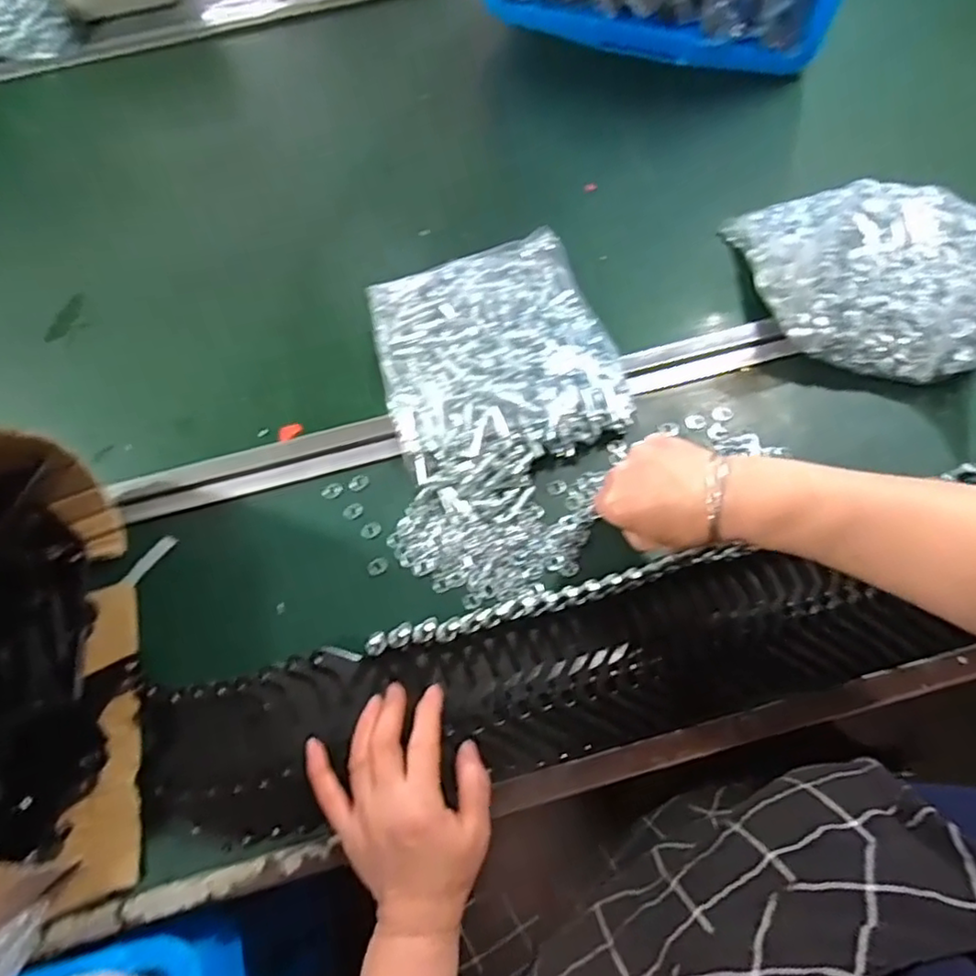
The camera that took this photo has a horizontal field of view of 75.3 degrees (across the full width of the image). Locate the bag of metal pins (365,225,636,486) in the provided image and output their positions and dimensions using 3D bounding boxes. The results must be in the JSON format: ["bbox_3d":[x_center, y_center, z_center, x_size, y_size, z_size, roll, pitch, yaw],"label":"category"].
[{"bbox_3d":[0.005,-0.122,0.556,0.197,0.035,0.214,-13,66,-2],"label":"bag of metal pins"}]

